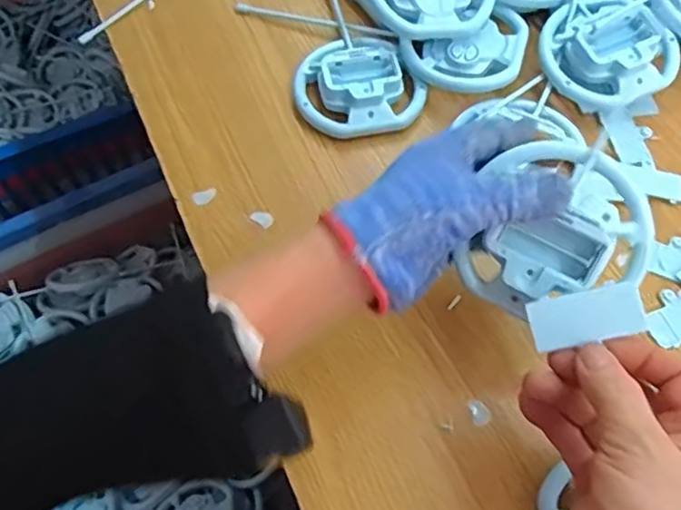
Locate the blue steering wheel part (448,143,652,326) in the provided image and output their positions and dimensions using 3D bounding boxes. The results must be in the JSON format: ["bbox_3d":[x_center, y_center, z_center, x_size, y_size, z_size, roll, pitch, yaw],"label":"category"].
[{"bbox_3d":[0.119,-0.011,0.343,0.091,0.020,0.096,-1,86,17],"label":"blue steering wheel part"}]

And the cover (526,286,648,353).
[{"bbox_3d":[0.120,0.031,0.309,0.051,0.004,0.024,-15,84,15],"label":"cover"}]

